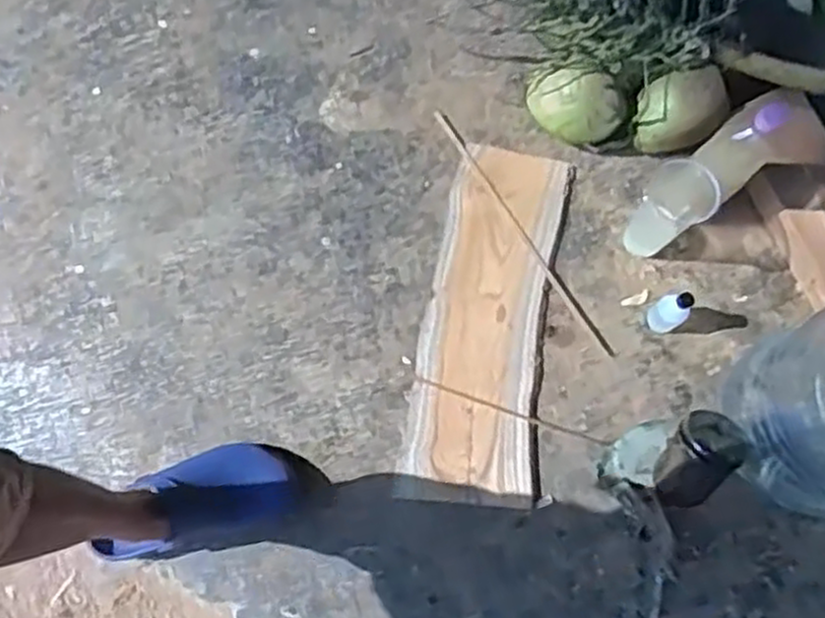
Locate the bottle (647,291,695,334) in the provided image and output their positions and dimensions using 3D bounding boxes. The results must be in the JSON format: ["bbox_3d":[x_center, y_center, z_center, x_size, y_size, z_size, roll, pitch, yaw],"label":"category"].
[{"bbox_3d":[0.352,0.006,1.051,0.040,0.101,0.041,0,75,1],"label":"bottle"}]

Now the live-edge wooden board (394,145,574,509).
[{"bbox_3d":[0.107,0.013,1.083,0.175,0.025,0.507,9,78,2],"label":"live-edge wooden board"}]

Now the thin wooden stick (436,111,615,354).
[{"bbox_3d":[0.161,-0.117,1.124,0.016,0.005,0.439,-33,80,-6],"label":"thin wooden stick"}]

